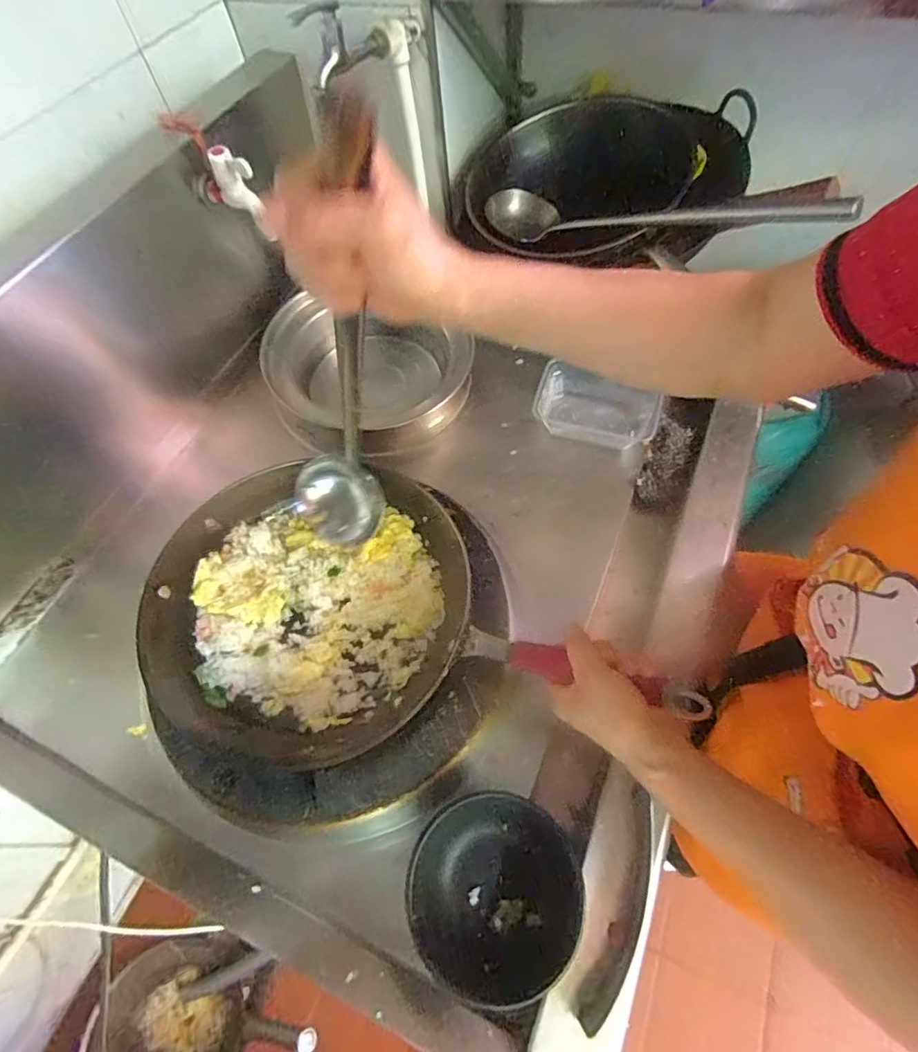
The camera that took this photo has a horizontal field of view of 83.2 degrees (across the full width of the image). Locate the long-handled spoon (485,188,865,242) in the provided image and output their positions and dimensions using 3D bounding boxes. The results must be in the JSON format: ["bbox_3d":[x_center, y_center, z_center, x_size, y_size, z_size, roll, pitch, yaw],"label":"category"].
[{"bbox_3d":[0.222,-0.411,0.675,0.091,0.068,0.491,-38,43,-17],"label":"long-handled spoon"}]

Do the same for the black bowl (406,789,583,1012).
[{"bbox_3d":[0.035,0.339,0.480,0.153,0.058,0.162,-2,60,3],"label":"black bowl"}]

